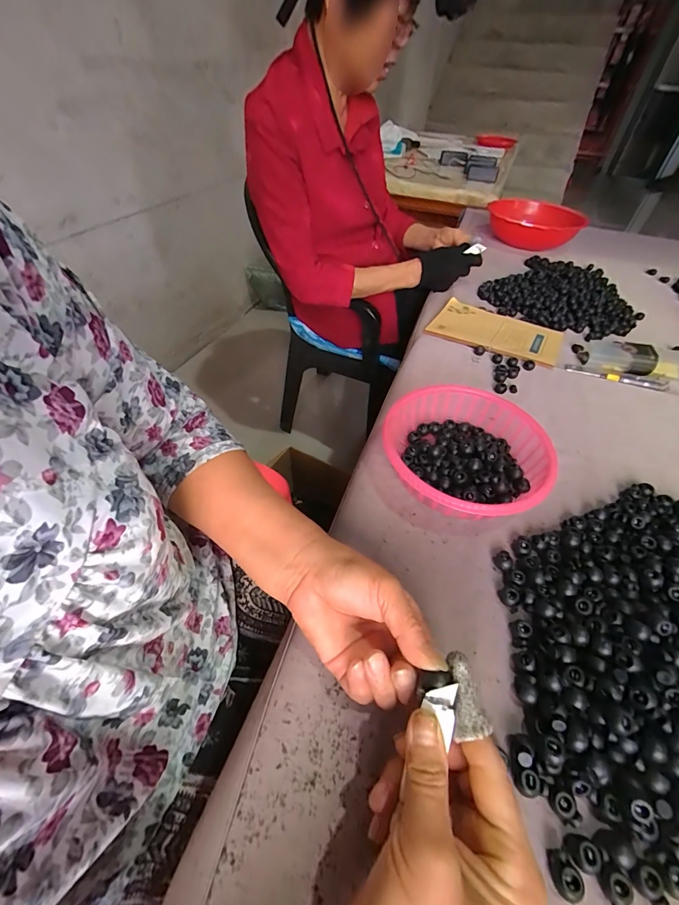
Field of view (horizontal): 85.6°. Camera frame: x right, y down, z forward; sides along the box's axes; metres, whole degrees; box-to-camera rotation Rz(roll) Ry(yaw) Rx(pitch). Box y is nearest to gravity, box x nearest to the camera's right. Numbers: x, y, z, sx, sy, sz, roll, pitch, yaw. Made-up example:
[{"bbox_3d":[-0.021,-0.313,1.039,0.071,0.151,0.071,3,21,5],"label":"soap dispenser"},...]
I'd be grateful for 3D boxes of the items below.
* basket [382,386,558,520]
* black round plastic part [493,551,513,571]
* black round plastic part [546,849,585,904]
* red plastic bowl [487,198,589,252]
[{"bbox_3d":[0.131,0.004,0.393,0.170,0.054,0.170,2,48,-2],"label":"basket"},{"bbox_3d":[0.150,0.099,0.336,0.017,0.013,0.015,-31,57,-28],"label":"black round plastic part"},{"bbox_3d":[0.128,0.241,0.209,0.014,0.010,0.020,-1,48,-5],"label":"black round plastic part"},{"bbox_3d":[0.514,-0.602,0.991,0.221,0.086,0.247,11,48,5],"label":"red plastic bowl"}]

